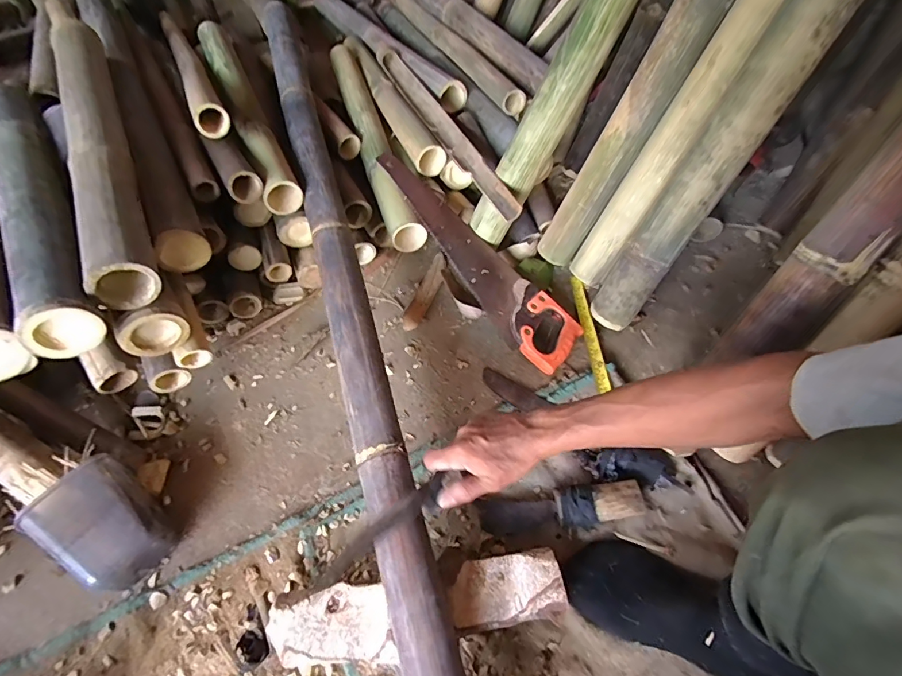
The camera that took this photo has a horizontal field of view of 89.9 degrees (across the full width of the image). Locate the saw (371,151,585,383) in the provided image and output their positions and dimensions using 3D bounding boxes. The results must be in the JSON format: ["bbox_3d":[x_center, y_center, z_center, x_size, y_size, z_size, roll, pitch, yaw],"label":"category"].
[{"bbox_3d":[0.036,-0.153,0.811,0.111,0.027,0.497,-34,76,-22],"label":"saw"}]

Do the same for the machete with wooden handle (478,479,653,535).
[{"bbox_3d":[0.145,0.228,0.605,0.216,0.027,0.049,-11,55,9],"label":"machete with wooden handle"}]

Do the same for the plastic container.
[{"bbox_3d":[-0.419,0.233,0.558,0.137,0.088,0.102,31,60,19],"label":"plastic container"}]

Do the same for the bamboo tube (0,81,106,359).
[{"bbox_3d":[-0.591,-0.207,0.642,0.076,0.068,0.578,-28,60,-19],"label":"bamboo tube"}]

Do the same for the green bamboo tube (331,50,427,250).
[{"bbox_3d":[-0.179,-0.448,0.990,0.070,0.083,0.670,-15,57,-11],"label":"green bamboo tube"}]

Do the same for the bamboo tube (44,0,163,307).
[{"bbox_3d":[-0.541,-0.303,0.689,0.085,0.087,0.652,-24,59,-17],"label":"bamboo tube"}]

